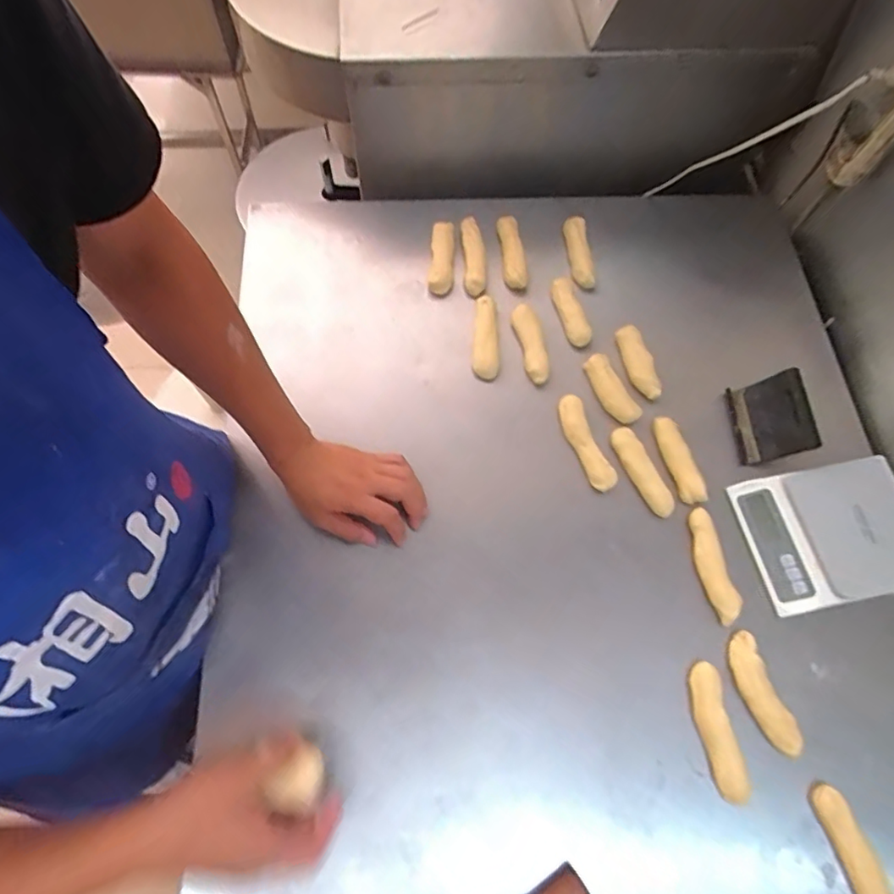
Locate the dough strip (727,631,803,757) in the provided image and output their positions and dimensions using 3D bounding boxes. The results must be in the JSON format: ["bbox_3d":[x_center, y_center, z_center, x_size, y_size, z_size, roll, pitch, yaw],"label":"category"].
[{"bbox_3d":[0.316,0.249,0.557,0.034,0.015,0.114,-15,66,-7],"label":"dough strip"}]

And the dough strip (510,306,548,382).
[{"bbox_3d":[0.106,-0.135,0.704,0.028,0.019,0.105,-10,66,-5],"label":"dough strip"}]

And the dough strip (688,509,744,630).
[{"bbox_3d":[0.291,0.129,0.606,0.029,0.017,0.120,-11,66,-5],"label":"dough strip"}]

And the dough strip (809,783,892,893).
[{"bbox_3d":[0.376,0.380,0.504,0.028,0.020,0.122,-13,66,-6],"label":"dough strip"}]

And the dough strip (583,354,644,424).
[{"bbox_3d":[0.206,-0.070,0.693,0.029,0.029,0.095,-23,68,-11],"label":"dough strip"}]

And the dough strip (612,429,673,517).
[{"bbox_3d":[0.228,0.028,0.647,0.028,0.023,0.111,-26,68,-12],"label":"dough strip"}]

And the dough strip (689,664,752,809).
[{"bbox_3d":[0.264,0.279,0.542,0.029,0.018,0.122,-5,66,-3],"label":"dough strip"}]

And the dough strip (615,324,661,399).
[{"bbox_3d":[0.243,-0.108,0.700,0.023,0.033,0.097,-19,81,-9],"label":"dough strip"}]

